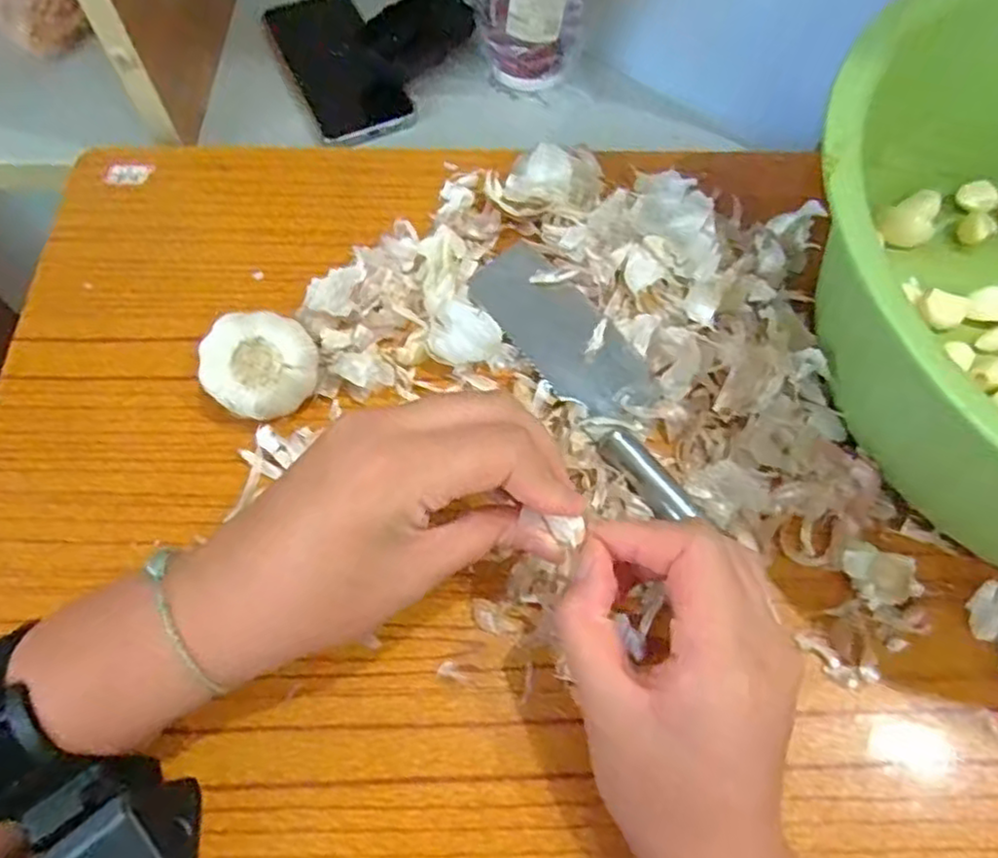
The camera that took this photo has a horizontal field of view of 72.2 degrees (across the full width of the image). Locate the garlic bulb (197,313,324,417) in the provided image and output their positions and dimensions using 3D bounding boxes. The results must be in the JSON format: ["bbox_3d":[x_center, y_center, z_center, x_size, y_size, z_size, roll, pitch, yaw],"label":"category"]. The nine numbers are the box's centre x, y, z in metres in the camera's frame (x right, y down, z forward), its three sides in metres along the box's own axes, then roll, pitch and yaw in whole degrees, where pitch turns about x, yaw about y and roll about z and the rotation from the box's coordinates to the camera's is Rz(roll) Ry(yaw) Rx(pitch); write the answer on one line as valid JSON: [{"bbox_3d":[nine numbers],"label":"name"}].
[{"bbox_3d":[-0.121,-0.029,0.353,0.054,0.044,0.048,-32,69,-14],"label":"garlic bulb"}]

